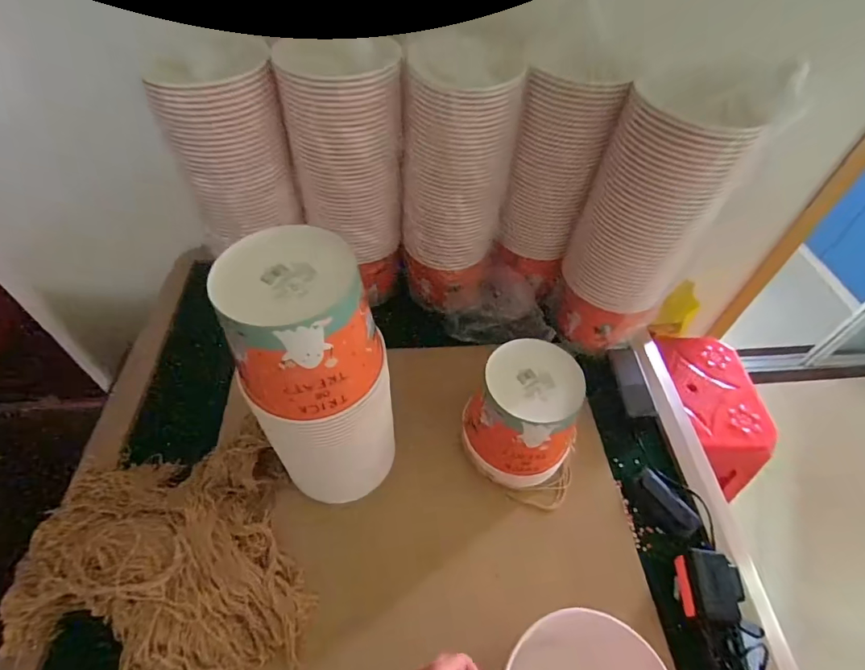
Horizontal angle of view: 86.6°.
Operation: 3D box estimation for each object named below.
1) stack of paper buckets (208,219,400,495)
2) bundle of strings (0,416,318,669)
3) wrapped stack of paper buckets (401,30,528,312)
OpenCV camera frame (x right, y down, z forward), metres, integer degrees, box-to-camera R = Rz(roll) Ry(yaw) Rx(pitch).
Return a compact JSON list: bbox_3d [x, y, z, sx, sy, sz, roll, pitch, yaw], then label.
[{"bbox_3d":[-0.125,0.060,0.540,0.148,0.344,0.148,-18,54,-17],"label":"stack of paper buckets"},{"bbox_3d":[-0.347,0.289,0.584,0.321,0.088,0.305,-16,53,-15],"label":"bundle of strings"},{"bbox_3d":[0.038,-0.226,0.728,0.161,0.392,0.132,10,51,5],"label":"wrapped stack of paper buckets"}]

